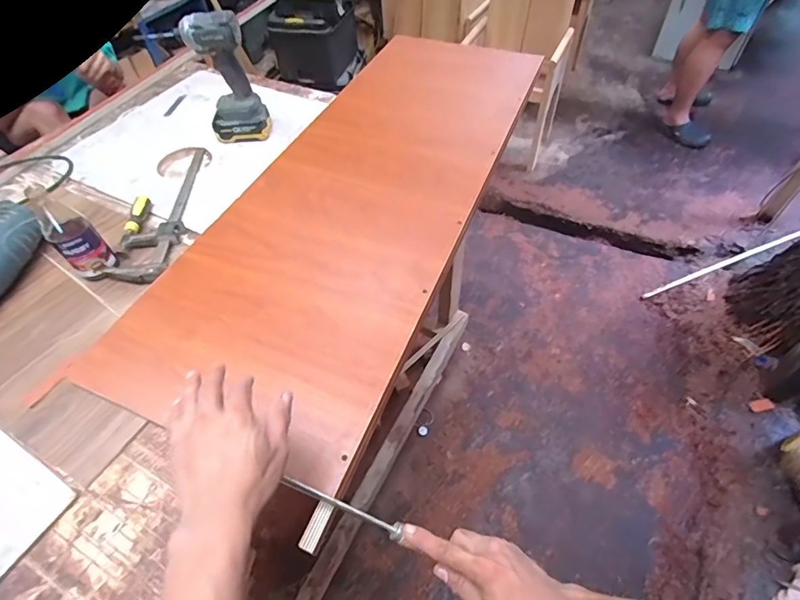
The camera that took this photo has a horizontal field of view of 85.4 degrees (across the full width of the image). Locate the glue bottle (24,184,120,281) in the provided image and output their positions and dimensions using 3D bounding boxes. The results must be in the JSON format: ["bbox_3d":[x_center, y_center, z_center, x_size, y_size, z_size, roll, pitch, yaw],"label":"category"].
[{"bbox_3d":[-0.511,-0.101,0.678,0.060,0.146,0.062,-33,59,-20],"label":"glue bottle"}]

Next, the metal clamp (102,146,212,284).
[{"bbox_3d":[-0.450,-0.183,0.835,0.106,0.039,0.401,-5,54,-2],"label":"metal clamp"}]

